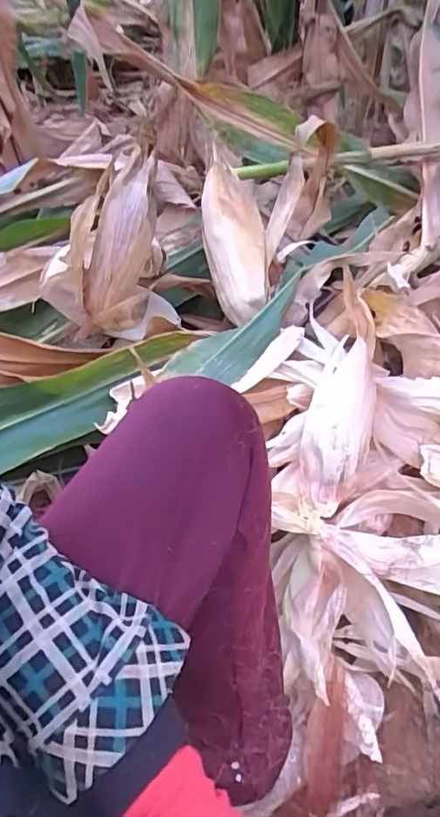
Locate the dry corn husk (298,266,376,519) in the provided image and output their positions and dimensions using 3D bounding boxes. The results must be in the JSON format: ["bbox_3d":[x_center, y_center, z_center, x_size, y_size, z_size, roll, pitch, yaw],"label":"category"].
[{"bbox_3d":[0.144,-0.011,0.657,0.075,0.087,0.265,11,76,12],"label":"dry corn husk"}]

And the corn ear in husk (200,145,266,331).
[{"bbox_3d":[0.020,-0.257,0.828,0.081,0.064,0.261,-10,86,-10],"label":"corn ear in husk"}]

